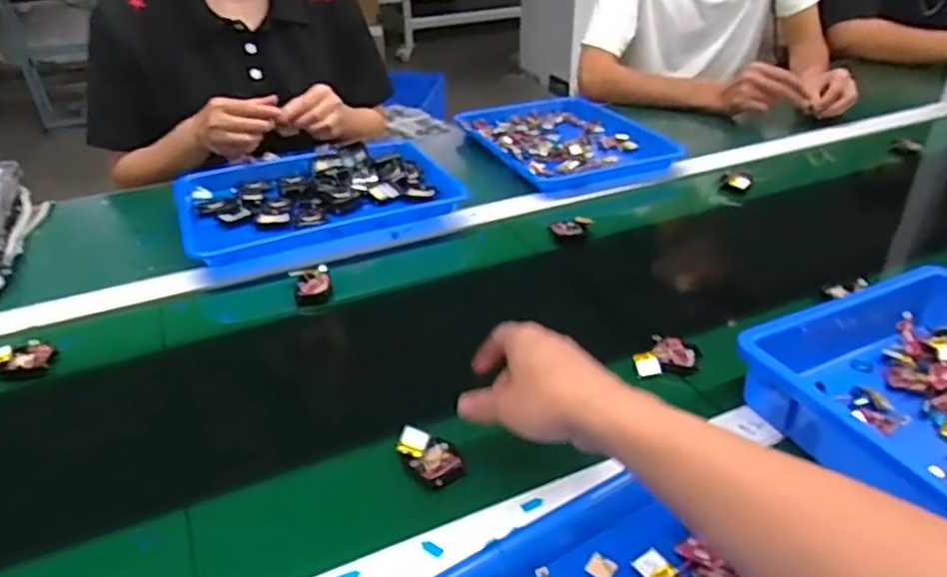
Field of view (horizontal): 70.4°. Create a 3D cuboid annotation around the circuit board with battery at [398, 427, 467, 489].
[{"bbox_3d":[-0.033,0.126,0.509,0.034,0.012,0.059,-23,40,-30],"label":"circuit board with battery"}]

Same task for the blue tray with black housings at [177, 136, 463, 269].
[{"bbox_3d":[-0.199,-0.118,0.852,0.324,0.039,0.243,-13,35,-19],"label":"blue tray with black housings"}]

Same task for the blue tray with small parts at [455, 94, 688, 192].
[{"bbox_3d":[0.141,-0.232,1.042,0.243,0.037,0.299,-15,36,-21],"label":"blue tray with small parts"}]

